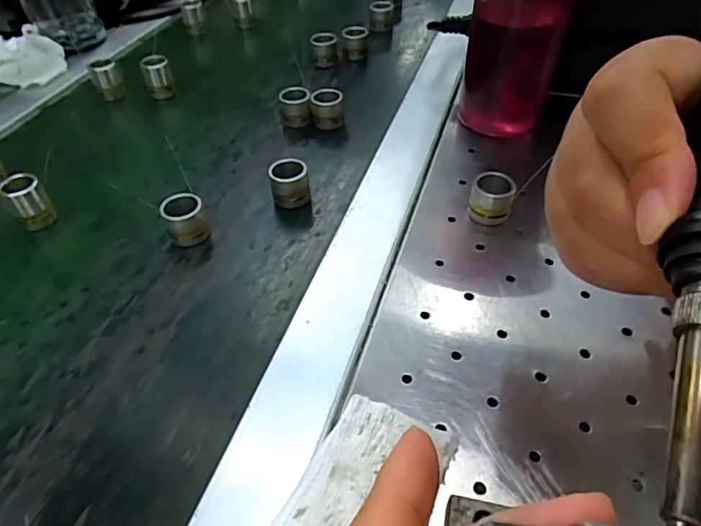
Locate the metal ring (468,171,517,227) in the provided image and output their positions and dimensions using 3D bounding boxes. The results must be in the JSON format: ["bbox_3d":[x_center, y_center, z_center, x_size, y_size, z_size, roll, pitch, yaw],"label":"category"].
[{"bbox_3d":[0.083,-0.038,0.298,0.024,0.024,0.021,15,49,17],"label":"metal ring"}]

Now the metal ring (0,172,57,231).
[{"bbox_3d":[-0.203,-0.038,0.320,0.020,0.033,0.020,-2,46,2],"label":"metal ring"}]

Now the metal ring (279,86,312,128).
[{"bbox_3d":[-0.042,-0.120,0.391,0.023,0.027,0.024,-2,46,2],"label":"metal ring"}]

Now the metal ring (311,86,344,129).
[{"bbox_3d":[-0.018,-0.117,0.387,0.024,0.025,0.024,-2,46,2],"label":"metal ring"}]

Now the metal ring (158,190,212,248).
[{"bbox_3d":[-0.099,-0.025,0.304,0.023,0.026,0.022,-2,46,2],"label":"metal ring"}]

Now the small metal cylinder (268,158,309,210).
[{"bbox_3d":[-0.039,-0.051,0.325,0.024,0.027,0.024,-9,46,-6],"label":"small metal cylinder"}]

